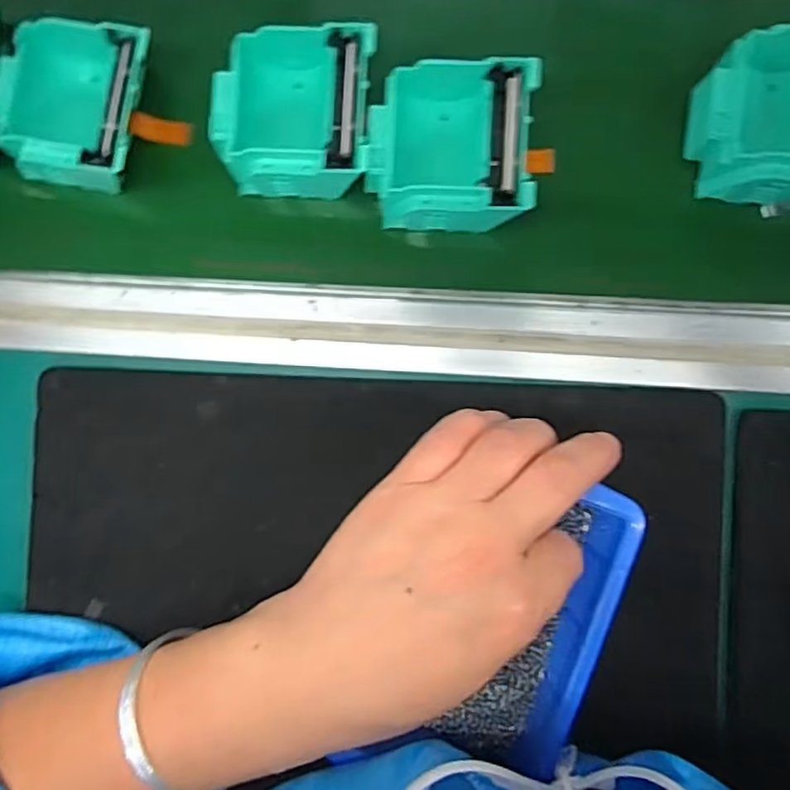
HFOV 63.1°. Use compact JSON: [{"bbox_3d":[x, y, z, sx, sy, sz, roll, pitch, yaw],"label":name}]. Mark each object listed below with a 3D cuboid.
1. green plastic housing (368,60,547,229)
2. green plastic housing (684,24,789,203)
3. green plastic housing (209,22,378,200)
[{"bbox_3d":[0.028,-0.121,0.326,0.077,0.047,0.077,3,89,4],"label":"green plastic housing"},{"bbox_3d":[0.188,-0.131,0.313,0.079,0.044,0.075,2,88,4],"label":"green plastic housing"},{"bbox_3d":[-0.050,-0.141,0.332,0.080,0.044,0.081,3,89,4],"label":"green plastic housing"}]

